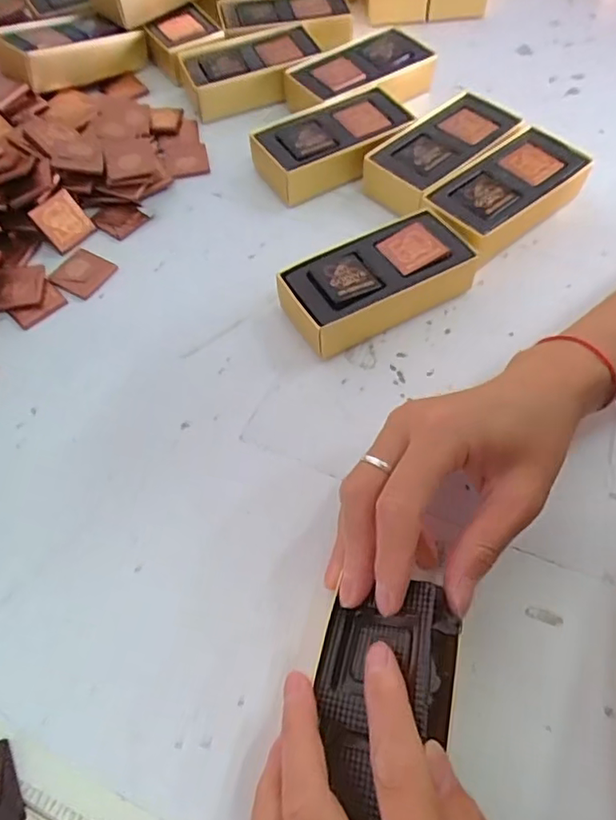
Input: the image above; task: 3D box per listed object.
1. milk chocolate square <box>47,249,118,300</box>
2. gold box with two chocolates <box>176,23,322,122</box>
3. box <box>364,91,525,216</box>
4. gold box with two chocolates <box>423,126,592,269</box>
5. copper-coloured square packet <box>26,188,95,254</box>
[{"bbox_3d":[-0.154,-0.094,0.390,0.035,0.004,0.034,28,64,16],"label":"milk chocolate square"},{"bbox_3d":[-0.047,-0.283,0.482,0.110,0.031,0.064,-16,61,-8],"label":"gold box with two chocolates"},{"bbox_3d":[0.098,-0.185,0.421,0.118,0.033,0.062,-37,66,-18],"label":"box"},{"bbox_3d":[0.134,-0.144,0.396,0.117,0.034,0.060,-34,65,-17],"label":"gold box with two chocolates"},{"bbox_3d":[-0.171,-0.132,0.402,0.032,0.034,0.004,-44,24,-18],"label":"copper-coloured square packet"}]

